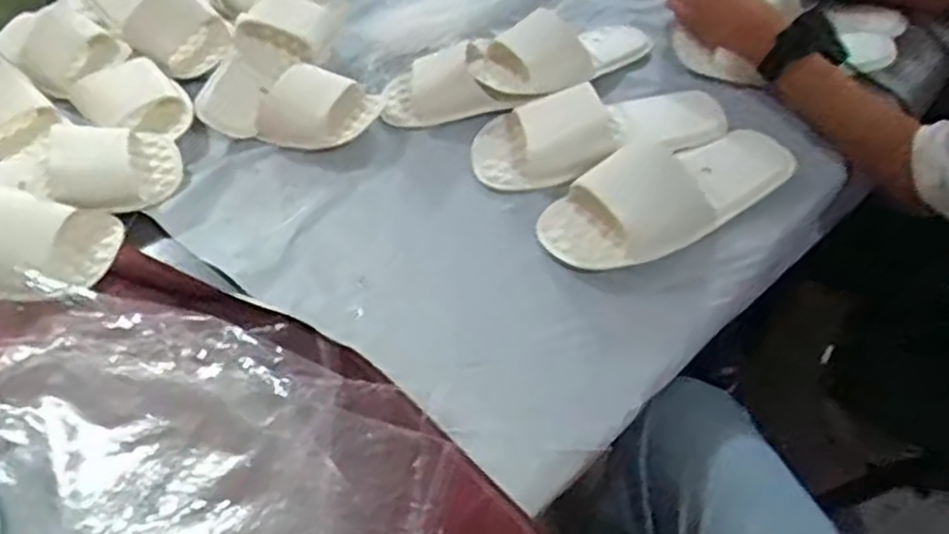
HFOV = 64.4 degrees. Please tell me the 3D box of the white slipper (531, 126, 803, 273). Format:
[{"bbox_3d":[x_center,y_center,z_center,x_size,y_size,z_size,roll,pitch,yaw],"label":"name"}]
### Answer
[{"bbox_3d":[0.198,-0.085,0.744,0.275,0.053,0.114,-26,53,-17],"label":"white slipper"}]

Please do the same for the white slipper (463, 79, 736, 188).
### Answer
[{"bbox_3d":[0.134,-0.150,0.807,0.278,0.056,0.092,-10,50,-4],"label":"white slipper"}]

